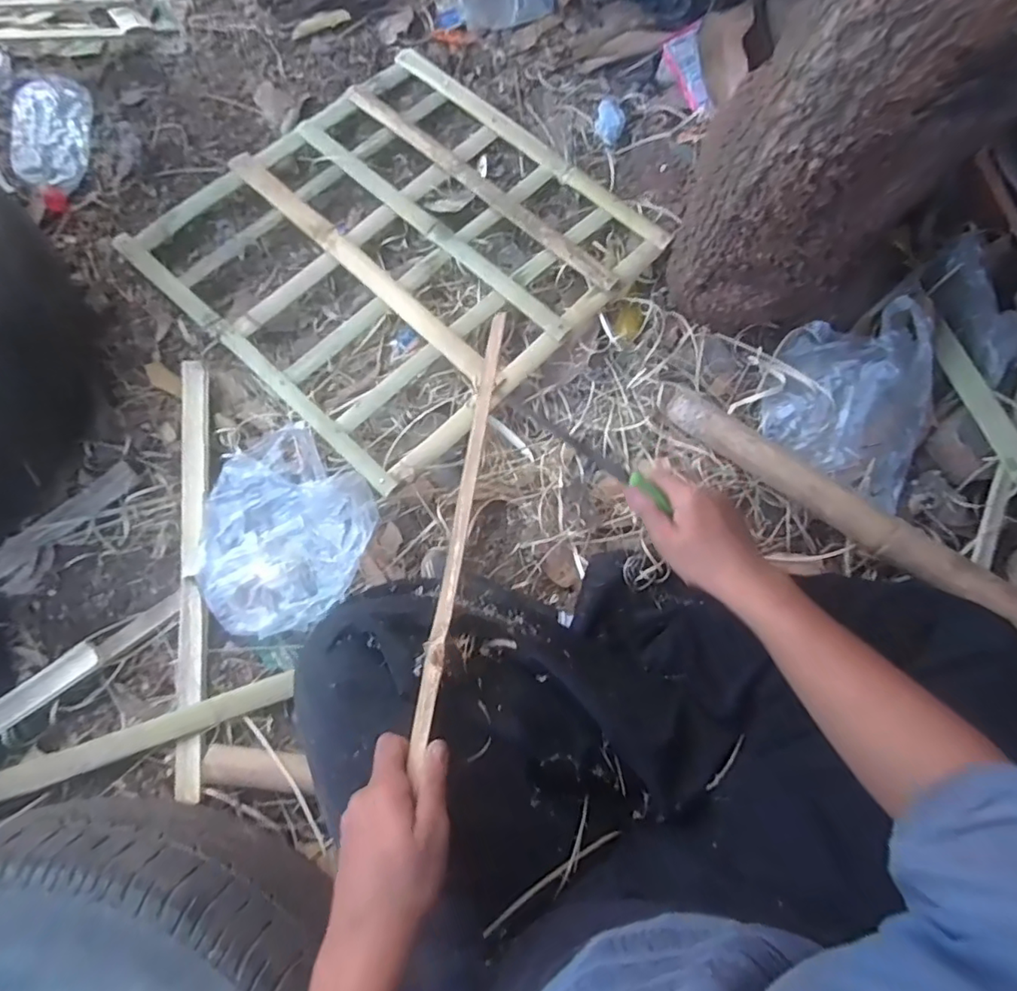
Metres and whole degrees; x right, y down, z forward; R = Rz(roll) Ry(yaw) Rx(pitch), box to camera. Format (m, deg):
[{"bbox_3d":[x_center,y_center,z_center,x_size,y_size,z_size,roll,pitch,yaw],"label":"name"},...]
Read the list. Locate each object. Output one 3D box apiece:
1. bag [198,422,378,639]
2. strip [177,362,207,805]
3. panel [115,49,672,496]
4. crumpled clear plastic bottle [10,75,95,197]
[{"bbox_3d":[-0.254,0.042,0.617,0.191,0.061,0.205,39,77,9],"label":"bag"},{"bbox_3d":[-0.356,0.080,0.631,0.030,0.012,0.486,-6,79,-2],"label":"strip"},{"bbox_3d":[-0.146,-0.332,0.735,0.506,0.034,0.493,42,78,9],"label":"panel"},{"bbox_3d":[-0.627,-0.498,0.767,0.084,0.033,0.204,-9,75,-4],"label":"crumpled clear plastic bottle"}]

